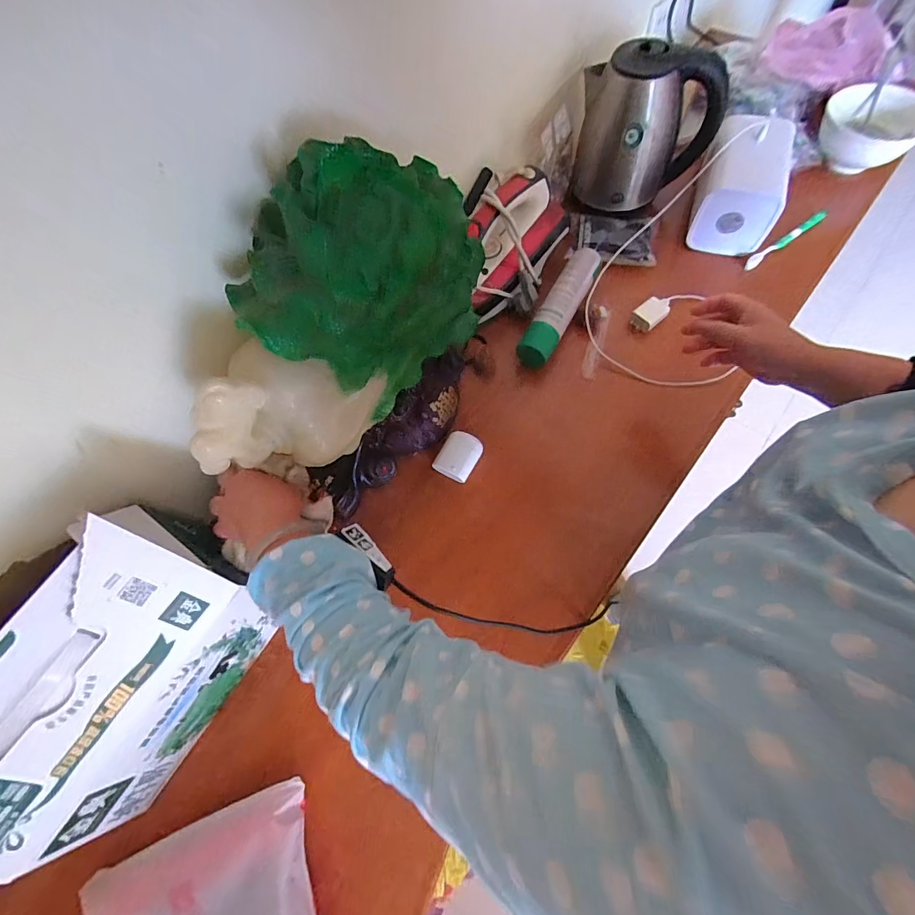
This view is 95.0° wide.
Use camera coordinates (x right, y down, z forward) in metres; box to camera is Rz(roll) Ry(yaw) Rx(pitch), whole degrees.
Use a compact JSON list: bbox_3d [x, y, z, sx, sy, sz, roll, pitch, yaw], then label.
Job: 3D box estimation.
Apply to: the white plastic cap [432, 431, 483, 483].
[{"bbox_3d":[0.003,-0.004,0.585,0.055,0.023,0.068,25,72,14],"label":"white plastic cap"}]

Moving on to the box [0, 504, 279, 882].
[{"bbox_3d":[-0.351,0.207,0.406,0.165,0.214,0.290,30,72,15],"label":"box"}]

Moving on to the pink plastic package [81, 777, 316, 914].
[{"bbox_3d":[-0.247,0.448,0.409,0.222,0.053,0.153,-21,68,-4],"label":"pink plastic package"}]

